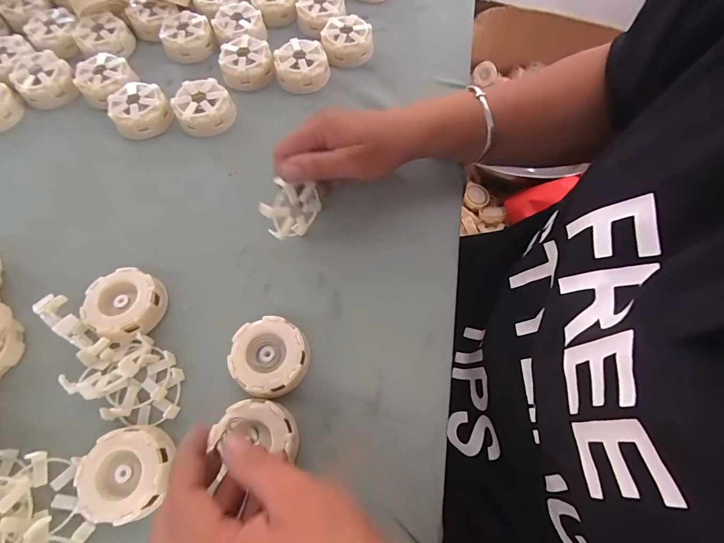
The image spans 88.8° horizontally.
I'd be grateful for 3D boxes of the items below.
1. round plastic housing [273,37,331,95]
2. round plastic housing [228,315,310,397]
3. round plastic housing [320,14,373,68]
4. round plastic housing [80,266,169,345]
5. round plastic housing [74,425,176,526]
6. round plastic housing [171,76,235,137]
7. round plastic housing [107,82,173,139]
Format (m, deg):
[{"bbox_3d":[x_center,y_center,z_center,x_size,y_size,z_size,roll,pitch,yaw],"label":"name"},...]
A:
[{"bbox_3d":[-0.072,-0.242,0.439,0.057,0.035,0.057,-1,66,1],"label":"round plastic housing"},{"bbox_3d":[-0.075,0.070,0.304,0.061,0.023,0.061,-1,66,1],"label":"round plastic housing"},{"bbox_3d":[-0.018,-0.281,0.452,0.059,0.031,0.059,-1,66,1],"label":"round plastic housing"},{"bbox_3d":[-0.203,0.028,0.315,0.062,0.025,0.059,-1,66,1],"label":"round plastic housing"},{"bbox_3d":[-0.169,0.145,0.268,0.059,0.022,0.059,-1,66,1],"label":"round plastic housing"},{"bbox_3d":[-0.177,-0.182,0.414,0.060,0.030,0.053,-29,69,-11],"label":"round plastic housing"},{"bbox_3d":[-0.246,-0.179,0.411,0.059,0.028,0.059,-1,66,1],"label":"round plastic housing"}]

